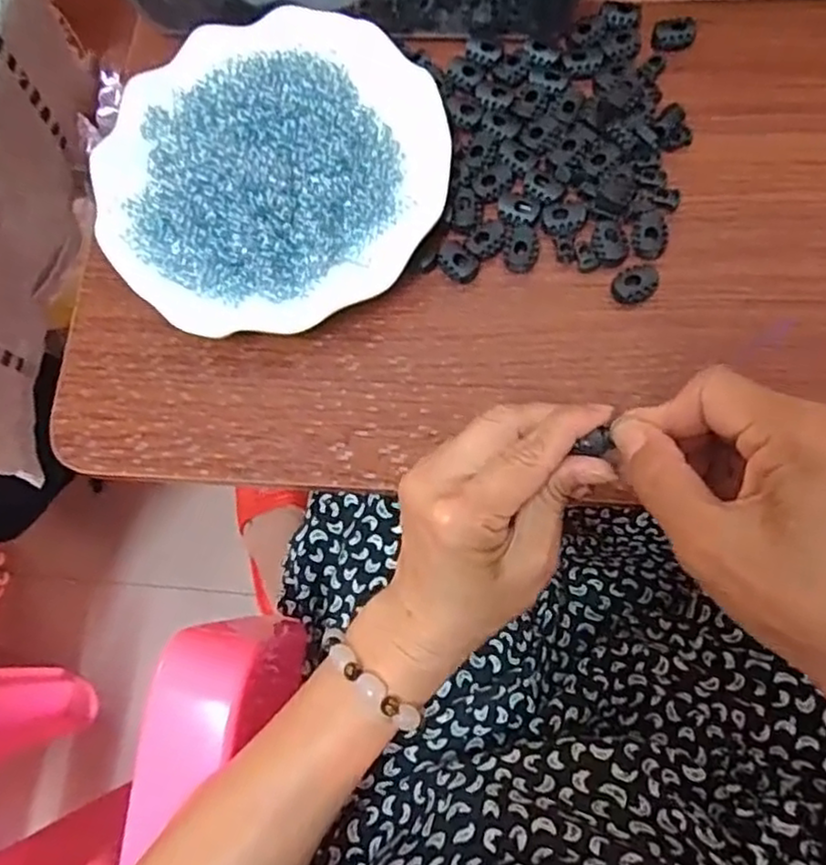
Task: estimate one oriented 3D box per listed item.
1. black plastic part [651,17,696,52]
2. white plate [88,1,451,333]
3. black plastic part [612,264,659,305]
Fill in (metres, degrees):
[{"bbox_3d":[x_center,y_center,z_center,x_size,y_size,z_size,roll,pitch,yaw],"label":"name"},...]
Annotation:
[{"bbox_3d":[0.142,-0.216,0.372,0.023,0.010,0.011,-8,75,-3],"label":"black plastic part"},{"bbox_3d":[-0.074,-0.140,0.354,0.175,0.020,0.169,0,75,0],"label":"white plate"},{"bbox_3d":[0.109,-0.073,0.339,0.019,0.011,0.019,32,77,8],"label":"black plastic part"}]

